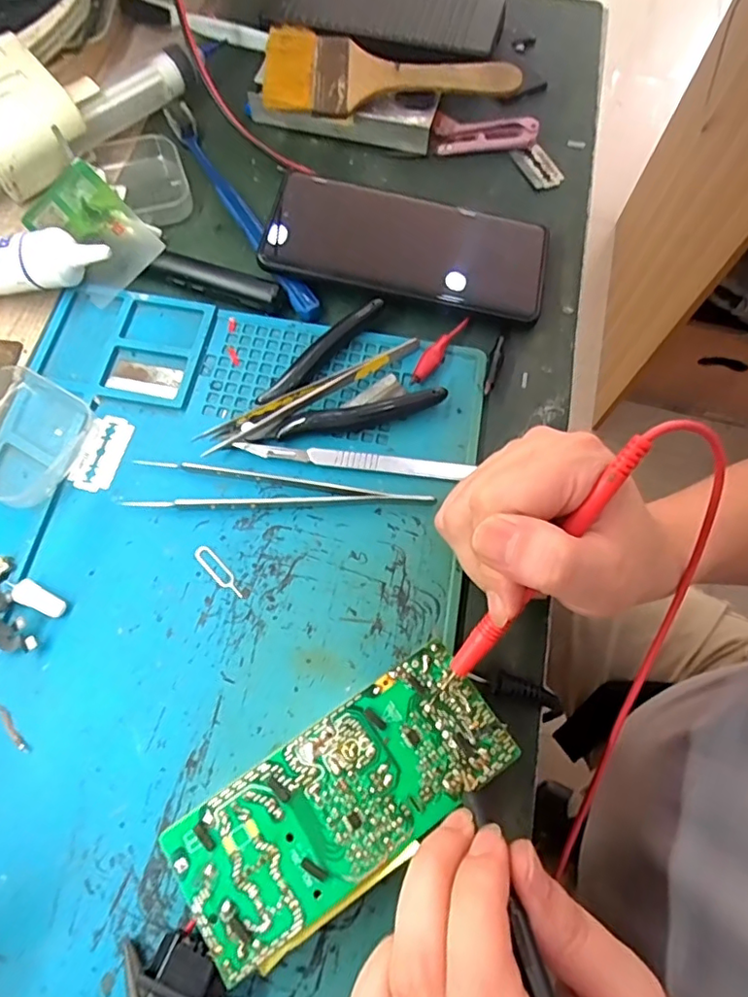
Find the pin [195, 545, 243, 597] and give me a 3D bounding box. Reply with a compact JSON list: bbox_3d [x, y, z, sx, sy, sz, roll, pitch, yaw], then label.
[{"bbox_3d":[-0.075,0.035,0.273,0.008,0.004,0.033,-42,76,-15],"label":"pin"}]

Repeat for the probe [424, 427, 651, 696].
[{"bbox_3d":[0.060,0.031,0.215,0.009,0.017,0.130,38,104,12],"label":"probe"}]

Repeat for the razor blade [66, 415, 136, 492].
[{"bbox_3d":[-0.142,-0.024,0.294,0.021,0.004,0.042,14,70,4],"label":"razor blade"}]

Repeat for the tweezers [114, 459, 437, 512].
[{"bbox_3d":[-0.047,-0.003,0.285,0.150,0.009,0.023,4,70,0],"label":"tweezers"}]

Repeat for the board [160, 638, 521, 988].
[{"bbox_3d":[-0.012,0.119,0.230,0.131,0.026,0.056,-32,73,-12],"label":"board"}]

